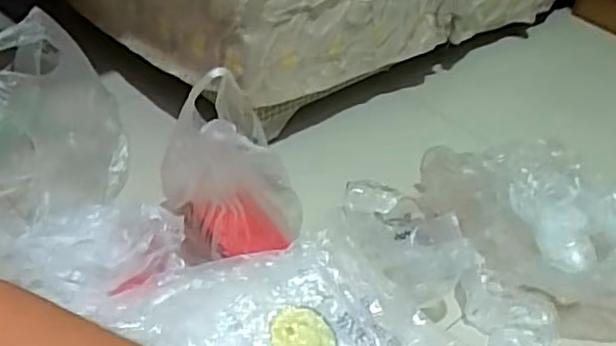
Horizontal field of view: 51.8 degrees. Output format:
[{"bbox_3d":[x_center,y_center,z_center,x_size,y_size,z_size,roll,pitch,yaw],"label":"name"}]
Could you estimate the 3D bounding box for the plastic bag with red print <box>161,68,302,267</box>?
[{"bbox_3d":[-0.113,0.004,0.931,0.191,0.290,0.155,-7,42,-13],"label":"plastic bag with red print"}]

